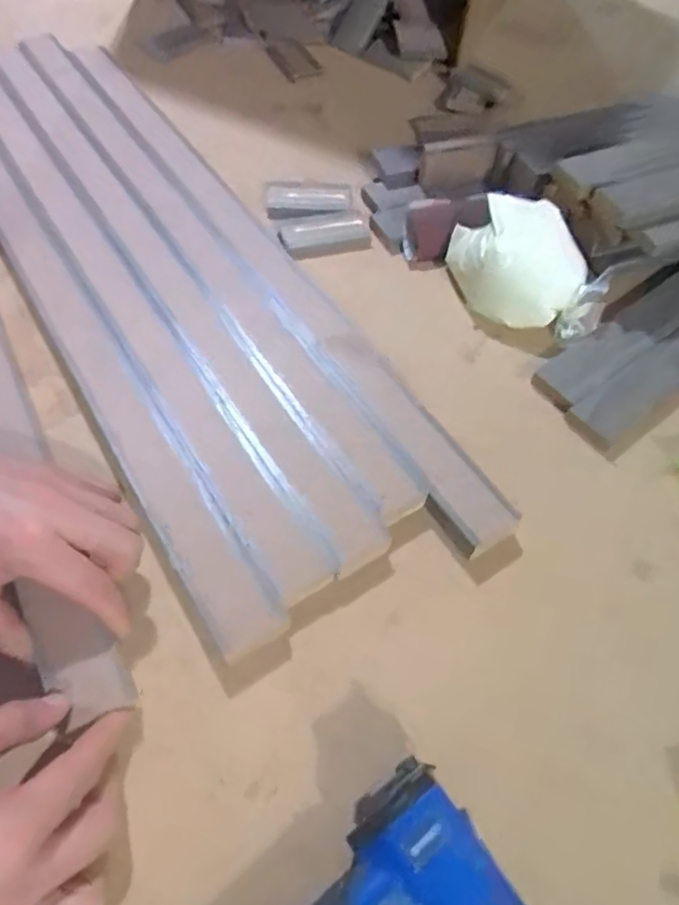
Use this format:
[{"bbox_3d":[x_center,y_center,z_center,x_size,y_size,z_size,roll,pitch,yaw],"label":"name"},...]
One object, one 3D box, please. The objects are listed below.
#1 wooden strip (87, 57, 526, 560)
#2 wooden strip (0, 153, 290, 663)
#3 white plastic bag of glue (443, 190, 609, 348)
[{"bbox_3d":[-0.082,-0.183,0.529,0.045,0.008,0.661,-28,64,-20],"label":"wooden strip"},{"bbox_3d":[-0.233,-0.129,0.496,0.049,0.024,0.660,-28,64,-19],"label":"wooden strip"},{"bbox_3d":[0.157,-0.156,0.511,0.135,0.056,0.092,18,59,7],"label":"white plastic bag of glue"}]

